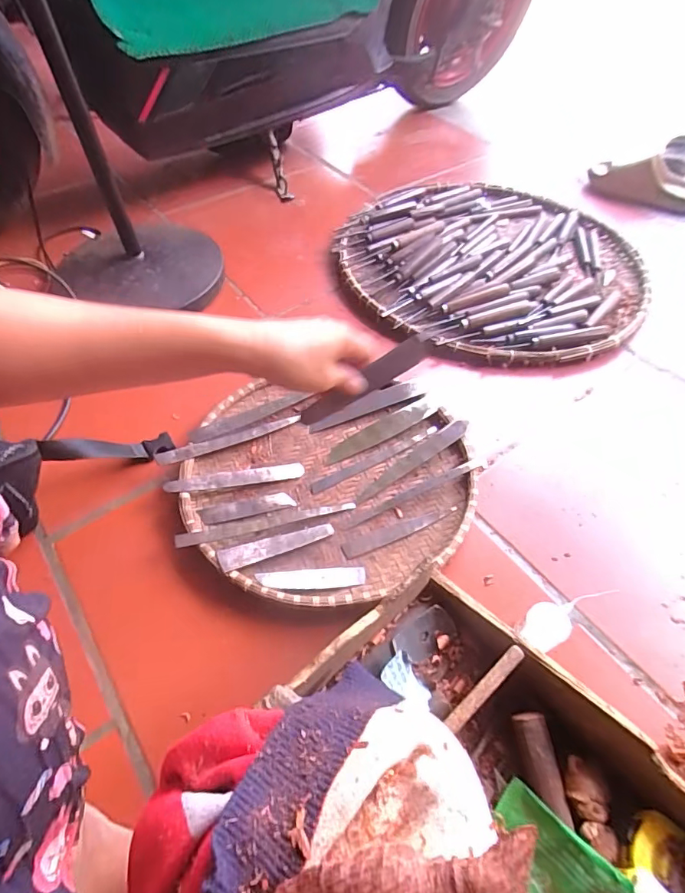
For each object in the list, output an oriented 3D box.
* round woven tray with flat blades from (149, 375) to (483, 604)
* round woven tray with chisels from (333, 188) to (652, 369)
[{"bbox_3d":[-0.022,0.033,0.584,0.356,0.030,0.326,2,53,-1],"label":"round woven tray with flat blades"},{"bbox_3d":[0.267,-0.327,0.841,0.483,0.034,0.497,0,52,0],"label":"round woven tray with chisels"}]

